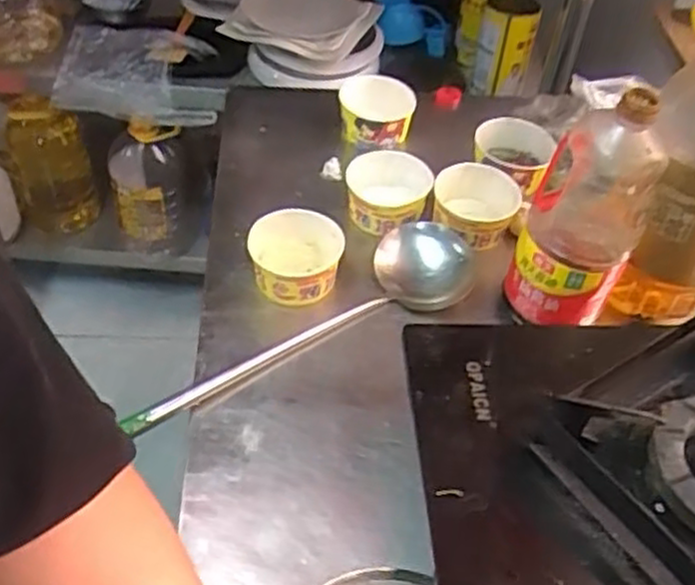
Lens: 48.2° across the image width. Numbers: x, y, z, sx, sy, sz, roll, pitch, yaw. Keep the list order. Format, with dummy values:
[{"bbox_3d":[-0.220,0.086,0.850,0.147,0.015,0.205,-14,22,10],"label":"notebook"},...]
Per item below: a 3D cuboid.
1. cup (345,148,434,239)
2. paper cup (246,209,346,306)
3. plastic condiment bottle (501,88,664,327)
[{"bbox_3d":[0.050,-0.120,0.971,0.103,0.069,0.113,3,48,-3],"label":"cup"},{"bbox_3d":[-0.058,-0.042,0.880,0.103,0.064,0.096,3,48,-3],"label":"paper cup"},{"bbox_3d":[0.235,-0.072,0.776,0.110,0.252,0.086,23,50,14],"label":"plastic condiment bottle"}]

